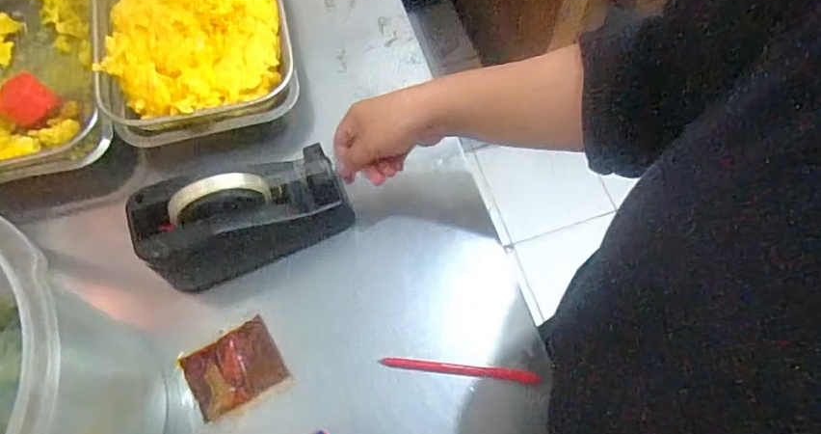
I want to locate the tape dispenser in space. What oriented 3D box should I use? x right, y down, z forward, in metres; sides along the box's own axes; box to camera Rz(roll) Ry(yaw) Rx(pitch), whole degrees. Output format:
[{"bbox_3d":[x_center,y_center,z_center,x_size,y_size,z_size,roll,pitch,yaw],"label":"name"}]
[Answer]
[{"bbox_3d":[-0.162,-0.007,0.538,0.188,0.113,0.073,-21,69,-11],"label":"tape dispenser"}]

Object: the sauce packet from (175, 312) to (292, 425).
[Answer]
[{"bbox_3d":[-0.172,0.146,0.535,0.084,0.006,0.067,-30,69,-10],"label":"sauce packet"}]

